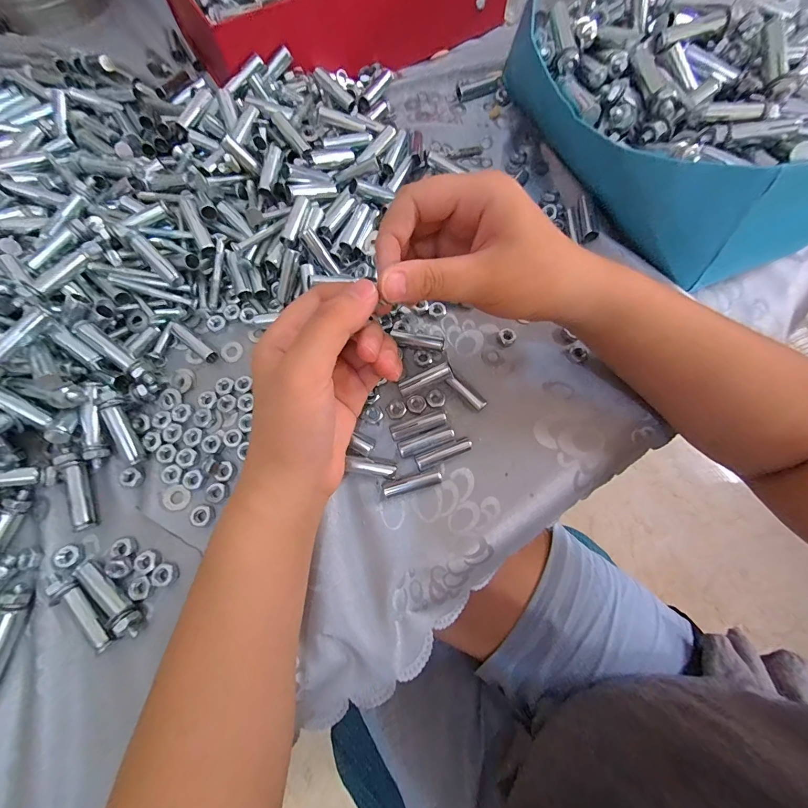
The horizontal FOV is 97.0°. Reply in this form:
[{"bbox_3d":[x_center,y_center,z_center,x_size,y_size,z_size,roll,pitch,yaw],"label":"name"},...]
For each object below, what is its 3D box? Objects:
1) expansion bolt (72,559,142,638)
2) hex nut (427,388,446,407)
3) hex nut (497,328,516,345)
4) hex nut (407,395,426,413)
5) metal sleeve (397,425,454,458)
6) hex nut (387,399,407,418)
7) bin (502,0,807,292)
[{"bbox_3d":[-0.176,0.115,0.212,0.056,0.009,0.012,39,76,10],"label":"expansion bolt"},{"bbox_3d":[0.023,-0.005,0.256,0.013,0.006,0.013,7,73,1],"label":"hex nut"},{"bbox_3d":[0.079,-0.052,0.273,0.014,0.004,0.012,-28,75,-9],"label":"hex nut"},{"bbox_3d":[0.009,-0.001,0.253,0.013,0.004,0.012,10,73,2],"label":"hex nut"},{"bbox_3d":[0.015,0.026,0.246,0.039,0.008,0.011,-19,74,-7],"label":"metal sleeve"},{"bbox_3d":[-0.006,0.003,0.254,0.013,0.005,0.013,-28,75,-9],"label":"hex nut"},{"bbox_3d":[0.240,-0.252,0.287,0.273,0.098,0.277,-21,74,-7],"label":"bin"}]

